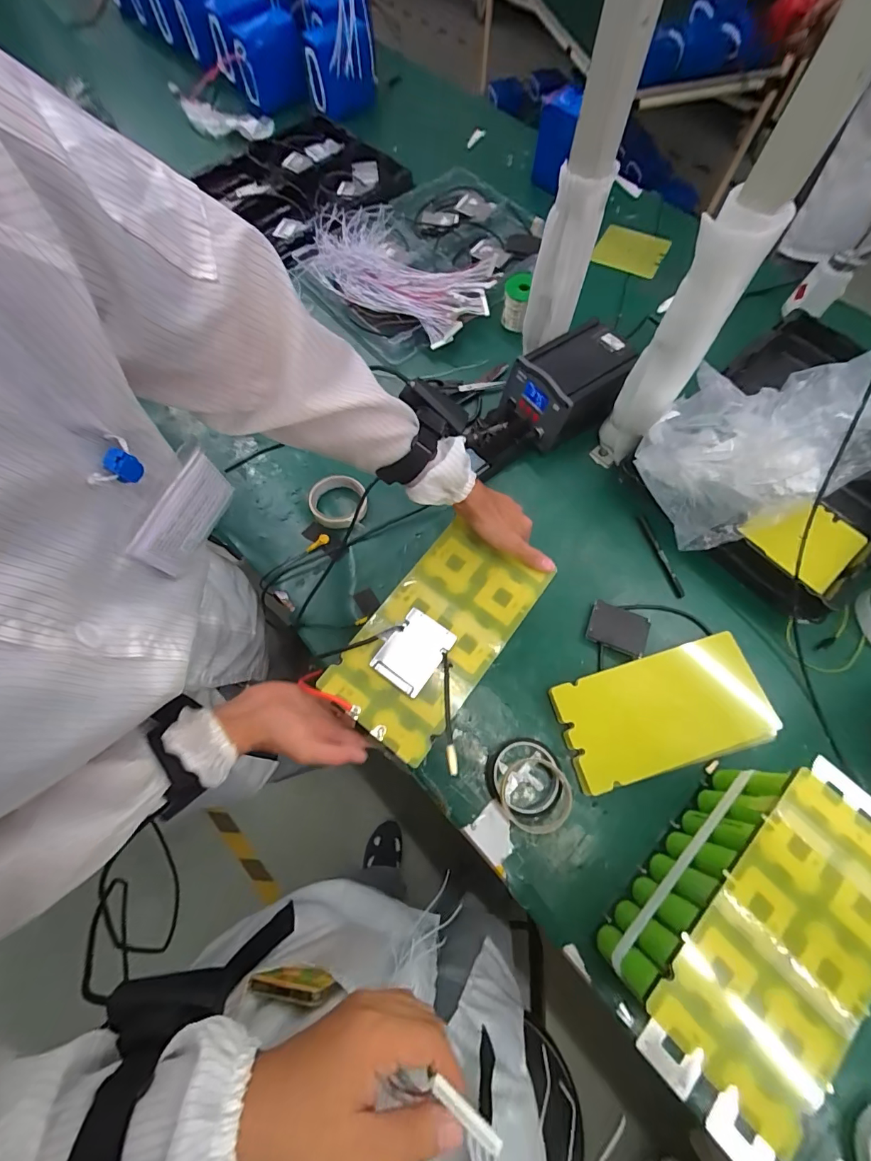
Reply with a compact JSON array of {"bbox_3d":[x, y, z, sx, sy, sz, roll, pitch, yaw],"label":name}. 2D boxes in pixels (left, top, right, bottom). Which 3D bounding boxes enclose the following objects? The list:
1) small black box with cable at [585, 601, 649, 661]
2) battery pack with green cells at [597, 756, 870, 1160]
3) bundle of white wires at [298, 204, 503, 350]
[{"bbox_3d":[0.264,0.072,0.637,0.082,0.019,0.065,24,72,10],"label":"small black box with cable"},{"bbox_3d":[0.327,0.350,0.462,0.142,0.145,0.320,42,76,15],"label":"battery pack with green cells"},{"bbox_3d":[-0.086,-0.632,0.876,0.429,0.035,0.239,37,74,14],"label":"bundle of white wires"}]

